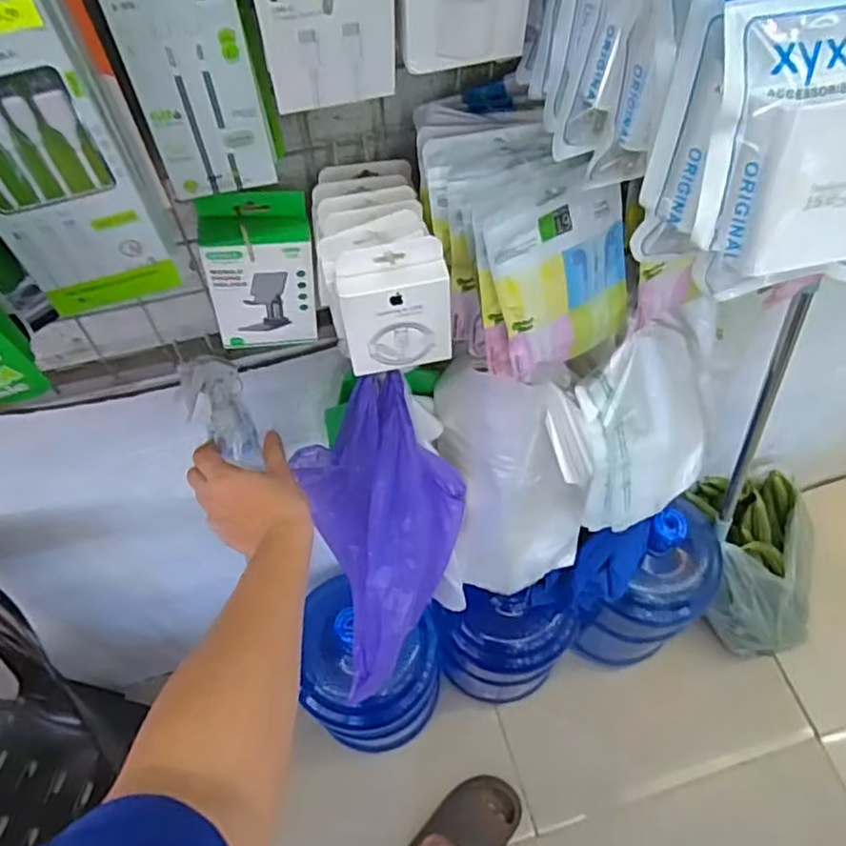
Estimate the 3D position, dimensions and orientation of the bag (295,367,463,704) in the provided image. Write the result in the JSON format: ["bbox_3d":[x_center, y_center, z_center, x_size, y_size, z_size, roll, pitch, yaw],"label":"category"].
[{"bbox_3d":[-0.048,0.127,0.737,0.172,0.412,0.096,4,30,5],"label":"bag"}]

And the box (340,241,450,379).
[{"bbox_3d":[-0.019,-0.080,0.478,0.075,0.094,0.029,-11,57,-4],"label":"box"}]

